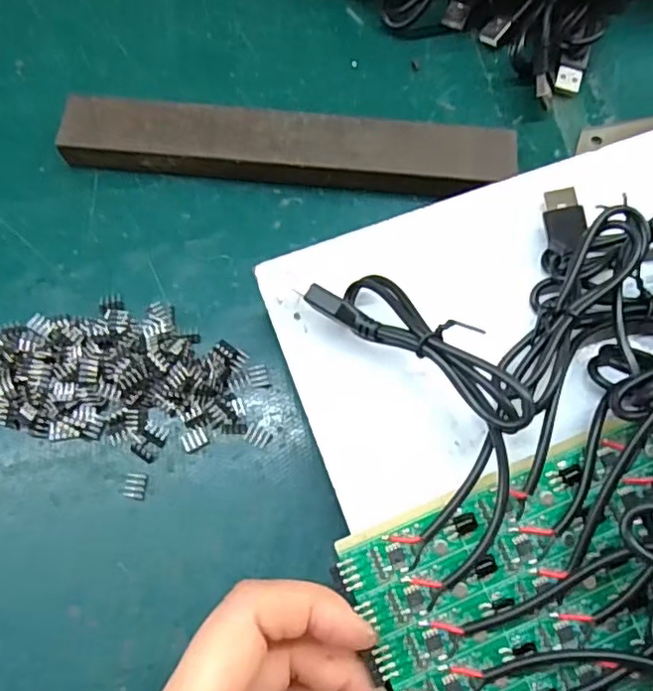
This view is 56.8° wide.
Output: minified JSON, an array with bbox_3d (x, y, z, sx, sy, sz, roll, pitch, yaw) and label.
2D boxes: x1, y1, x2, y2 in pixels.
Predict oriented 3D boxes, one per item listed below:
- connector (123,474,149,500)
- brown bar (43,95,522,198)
[{"bbox_3d":[-0.075,0.055,0.237,0.009,0.004,0.010,6,70,2],"label":"connector"},{"bbox_3d":[-0.018,-0.091,0.283,0.205,0.017,0.034,6,70,2],"label":"brown bar"}]

